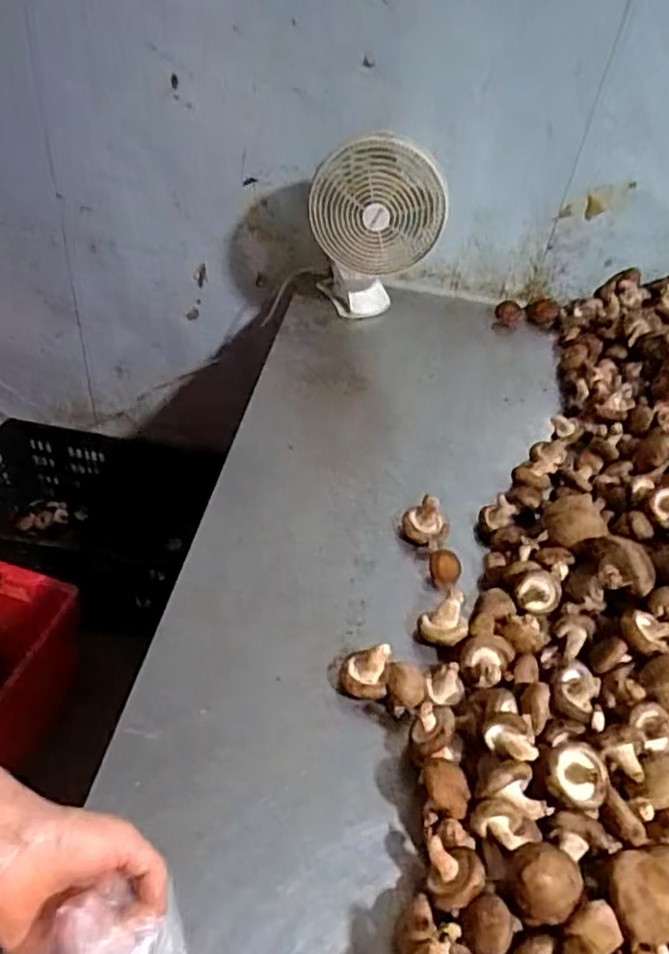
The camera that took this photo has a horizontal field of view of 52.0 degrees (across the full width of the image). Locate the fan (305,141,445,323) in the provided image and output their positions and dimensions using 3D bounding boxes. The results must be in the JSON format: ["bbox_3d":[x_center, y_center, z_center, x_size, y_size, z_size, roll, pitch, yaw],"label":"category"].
[{"bbox_3d":[0.066,-0.404,1.129,0.209,0.310,0.160,8,44,1],"label":"fan"}]

